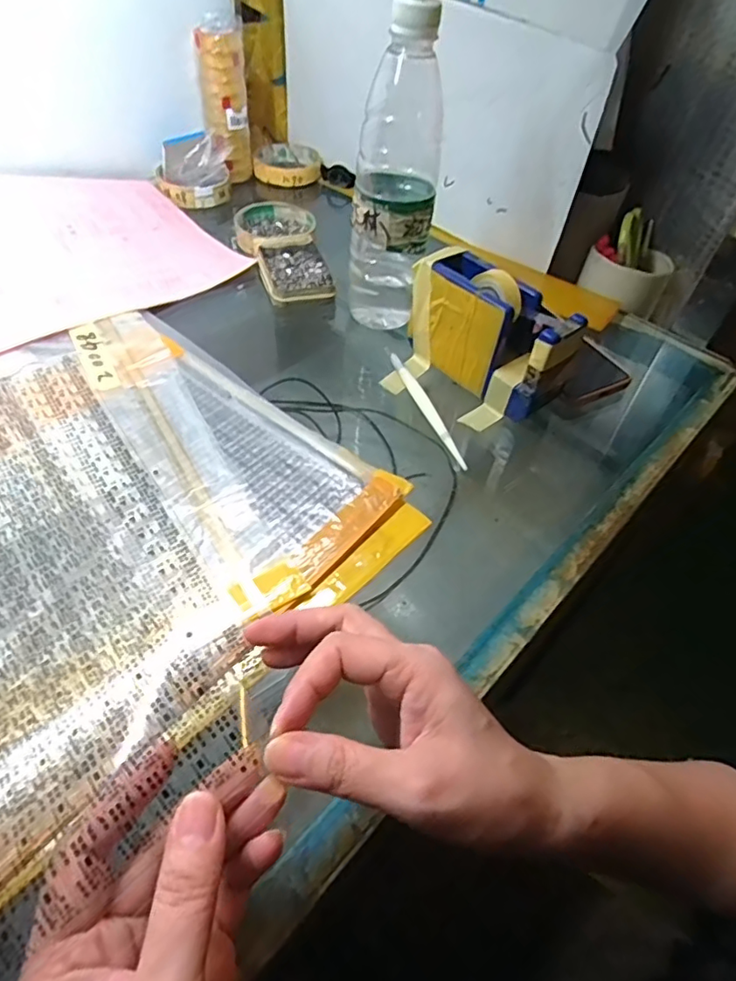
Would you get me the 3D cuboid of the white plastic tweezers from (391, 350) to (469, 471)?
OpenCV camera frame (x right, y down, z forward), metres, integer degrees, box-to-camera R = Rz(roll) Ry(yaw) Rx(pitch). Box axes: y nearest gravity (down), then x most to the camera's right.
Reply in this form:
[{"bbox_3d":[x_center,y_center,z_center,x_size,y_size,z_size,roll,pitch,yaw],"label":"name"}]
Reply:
[{"bbox_3d":[0.046,-0.065,0.443,0.009,0.008,0.132,-14,53,-17],"label":"white plastic tweezers"}]

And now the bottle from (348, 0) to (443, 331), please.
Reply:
[{"bbox_3d":[0.023,-0.245,0.449,0.062,0.219,0.067,8,50,1],"label":"bottle"}]

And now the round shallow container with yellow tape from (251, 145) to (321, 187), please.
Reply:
[{"bbox_3d":[-0.103,-0.420,0.734,0.086,0.025,0.092,-2,50,-7],"label":"round shallow container with yellow tape"}]

